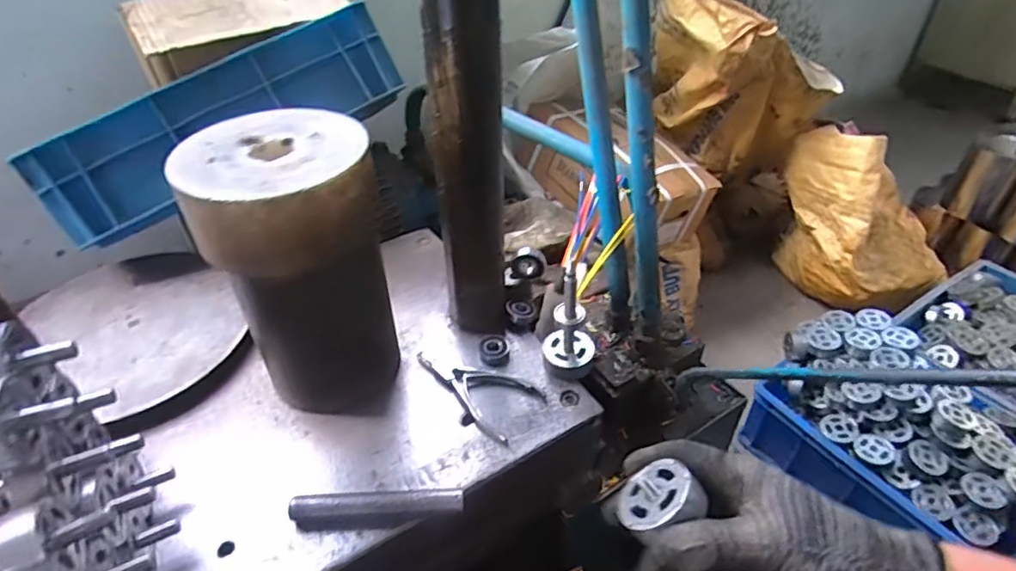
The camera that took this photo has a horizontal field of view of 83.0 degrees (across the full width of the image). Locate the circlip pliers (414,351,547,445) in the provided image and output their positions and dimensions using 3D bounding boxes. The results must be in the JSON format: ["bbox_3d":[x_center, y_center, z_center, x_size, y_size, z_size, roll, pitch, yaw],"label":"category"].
[{"bbox_3d":[-0.039,0.100,0.573,0.135,0.014,0.071,22,45,25],"label":"circlip pliers"}]

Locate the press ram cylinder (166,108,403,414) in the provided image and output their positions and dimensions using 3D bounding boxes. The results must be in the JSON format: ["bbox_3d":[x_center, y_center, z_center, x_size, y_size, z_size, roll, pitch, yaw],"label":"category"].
[{"bbox_3d":[-0.177,-0.007,0.517,0.140,0.250,0.134,-13,41,-14],"label":"press ram cylinder"}]

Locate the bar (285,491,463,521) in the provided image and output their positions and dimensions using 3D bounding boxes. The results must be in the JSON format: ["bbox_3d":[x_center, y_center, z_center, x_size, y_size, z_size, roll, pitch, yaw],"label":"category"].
[{"bbox_3d":[-0.107,0.182,0.474,0.139,0.020,0.015,-2,40,-1],"label":"bar"}]

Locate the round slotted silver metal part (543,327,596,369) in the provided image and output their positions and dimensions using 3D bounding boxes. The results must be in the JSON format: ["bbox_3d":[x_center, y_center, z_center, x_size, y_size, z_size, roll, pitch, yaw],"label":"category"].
[{"bbox_3d":[0.064,0.069,0.599,0.051,0.031,0.041,6,40,9],"label":"round slotted silver metal part"}]

